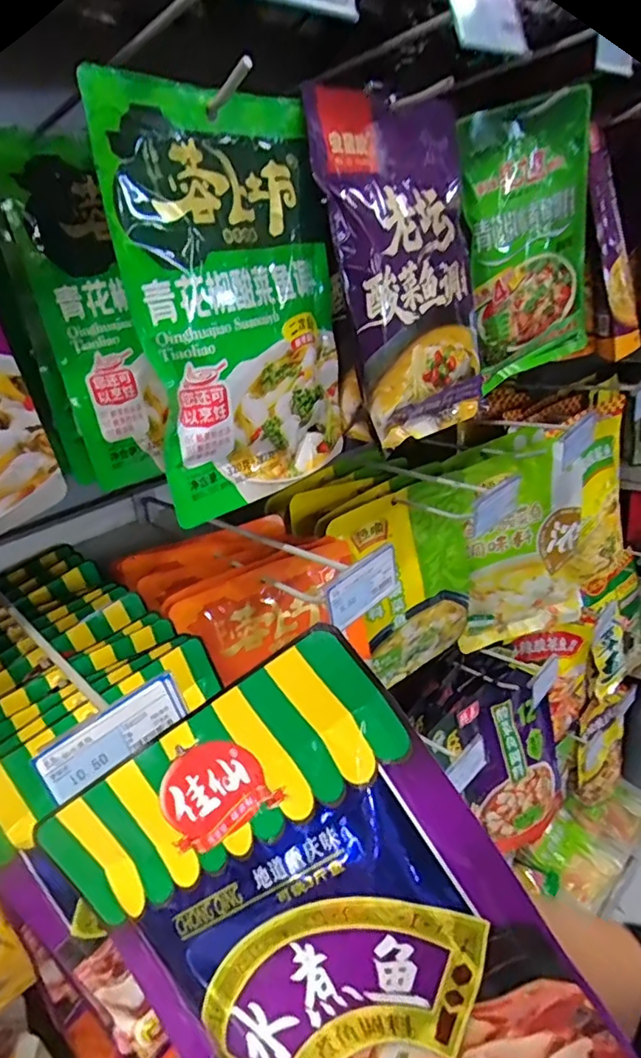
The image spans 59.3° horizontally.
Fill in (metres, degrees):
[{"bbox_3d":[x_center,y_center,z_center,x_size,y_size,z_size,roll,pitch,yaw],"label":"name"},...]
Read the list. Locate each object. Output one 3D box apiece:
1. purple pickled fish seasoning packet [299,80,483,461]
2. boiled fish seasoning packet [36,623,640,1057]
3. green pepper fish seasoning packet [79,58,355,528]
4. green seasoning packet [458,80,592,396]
[{"bbox_3d":[0.093,-0.226,0.500,0.024,0.270,0.206,6,31,44],"label":"purple pickled fish seasoning packet"},{"bbox_3d":[0.005,0.186,0.230,0.179,0.243,0.018,-38,-10,15],"label":"boiled fish seasoning packet"},{"bbox_3d":[-0.045,-0.152,0.393,0.030,0.247,0.187,12,33,31],"label":"green pepper fish seasoning packet"},{"bbox_3d":[0.233,-0.309,0.621,0.210,0.266,0.042,-33,33,-23],"label":"green seasoning packet"}]

